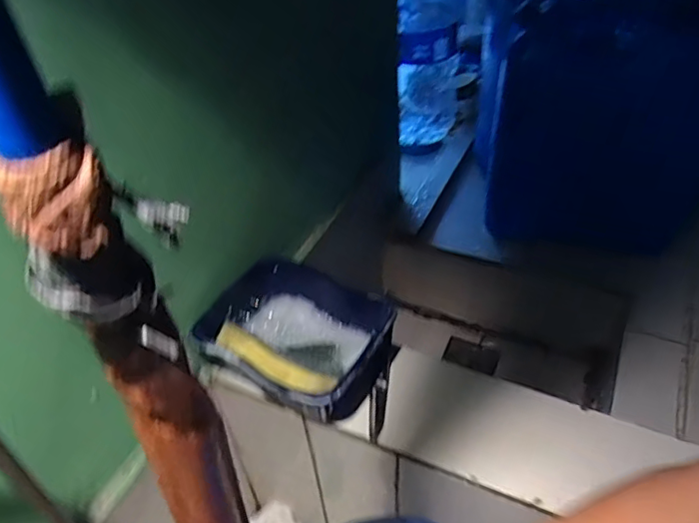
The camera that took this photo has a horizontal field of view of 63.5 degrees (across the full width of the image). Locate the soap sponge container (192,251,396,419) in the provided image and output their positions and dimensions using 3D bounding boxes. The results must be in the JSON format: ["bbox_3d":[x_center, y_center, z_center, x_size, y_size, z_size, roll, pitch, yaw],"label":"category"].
[{"bbox_3d":[-0.065,0.084,0.661,0.206,0.077,0.164,21,47,27],"label":"soap sponge container"}]

